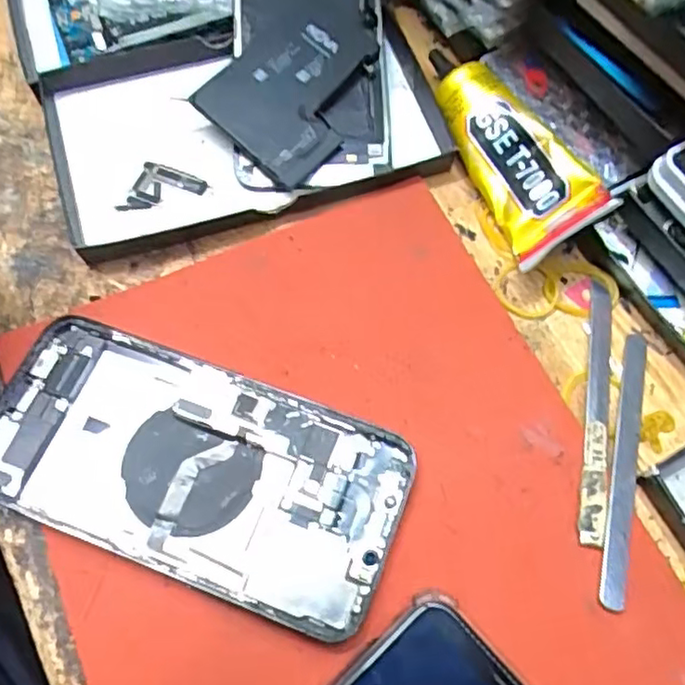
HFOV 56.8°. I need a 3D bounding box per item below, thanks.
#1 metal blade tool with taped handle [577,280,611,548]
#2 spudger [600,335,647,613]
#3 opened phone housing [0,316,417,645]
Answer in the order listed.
[{"bbox_3d":[0.104,0.024,0.257,0.009,0.004,0.114,13,68,3],"label":"metal blade tool with taped handle"},{"bbox_3d":[0.111,0.046,0.248,0.011,0.004,0.110,16,68,5],"label":"spudger"},{"bbox_3d":[-0.057,0.047,0.242,0.159,0.007,0.080,20,68,6],"label":"opened phone housing"}]

